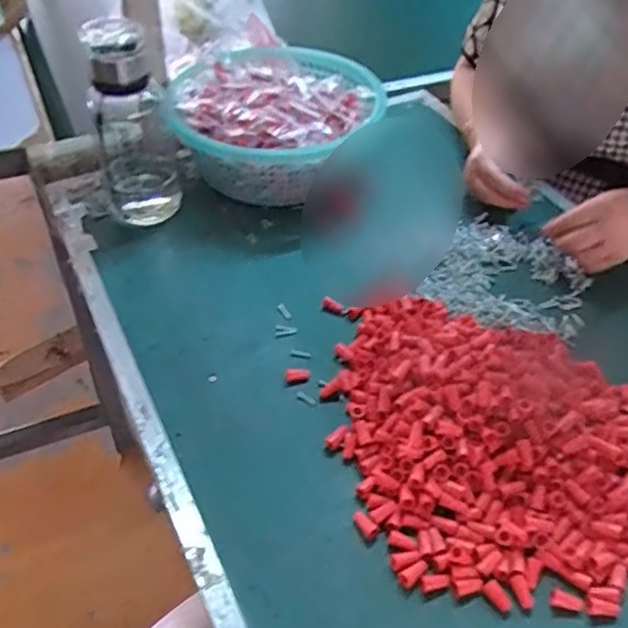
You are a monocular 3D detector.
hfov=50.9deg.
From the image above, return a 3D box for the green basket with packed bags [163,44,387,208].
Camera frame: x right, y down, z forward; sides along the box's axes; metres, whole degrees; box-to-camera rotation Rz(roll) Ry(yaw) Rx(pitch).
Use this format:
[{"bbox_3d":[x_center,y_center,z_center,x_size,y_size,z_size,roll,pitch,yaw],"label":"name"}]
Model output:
[{"bbox_3d":[-0.042,-0.258,0.891,0.260,0.109,0.294,23,48,20],"label":"green basket with packed bags"}]

